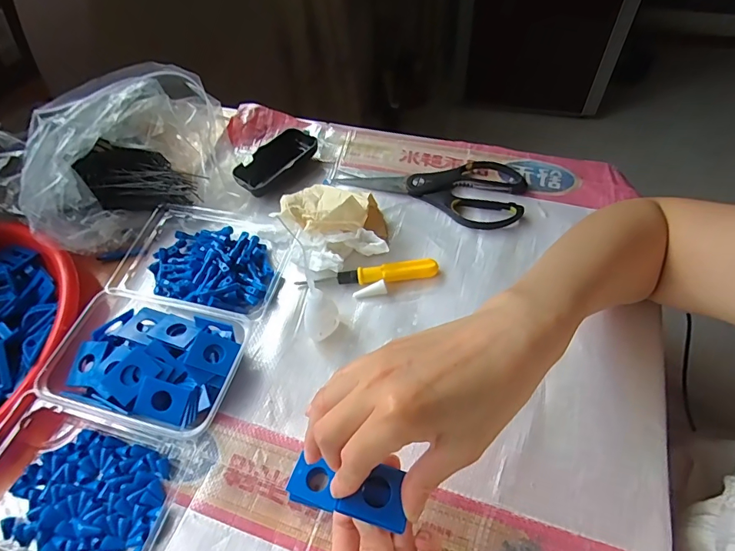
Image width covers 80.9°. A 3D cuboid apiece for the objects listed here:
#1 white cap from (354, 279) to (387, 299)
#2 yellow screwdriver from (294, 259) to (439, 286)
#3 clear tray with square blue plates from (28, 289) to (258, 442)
[{"bbox_3d":[0.002,0.013,0.433,0.034,0.012,0.014,-6,56,1],"label":"white cap"},{"bbox_3d":[0.000,0.001,0.436,0.140,0.018,0.016,-7,56,1],"label":"yellow screwdriver"},{"bbox_3d":[-0.194,0.078,0.390,0.163,0.037,0.109,10,57,12],"label":"clear tray with square blue plates"}]

